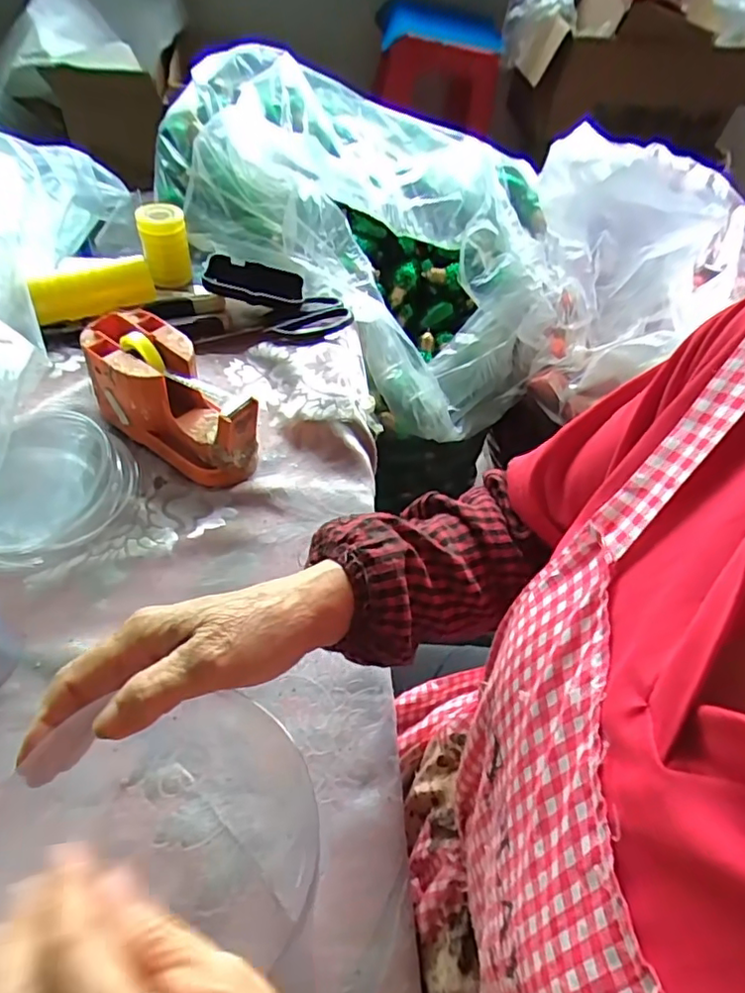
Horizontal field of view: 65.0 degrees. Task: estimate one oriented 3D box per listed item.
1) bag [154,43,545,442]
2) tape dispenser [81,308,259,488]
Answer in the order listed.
[{"bbox_3d":[0.013,-0.390,0.845,0.498,0.309,0.504,17,53,9],"label":"bag"},{"bbox_3d":[-0.179,-0.085,0.513,0.175,0.085,0.075,36,58,21],"label":"tape dispenser"}]

